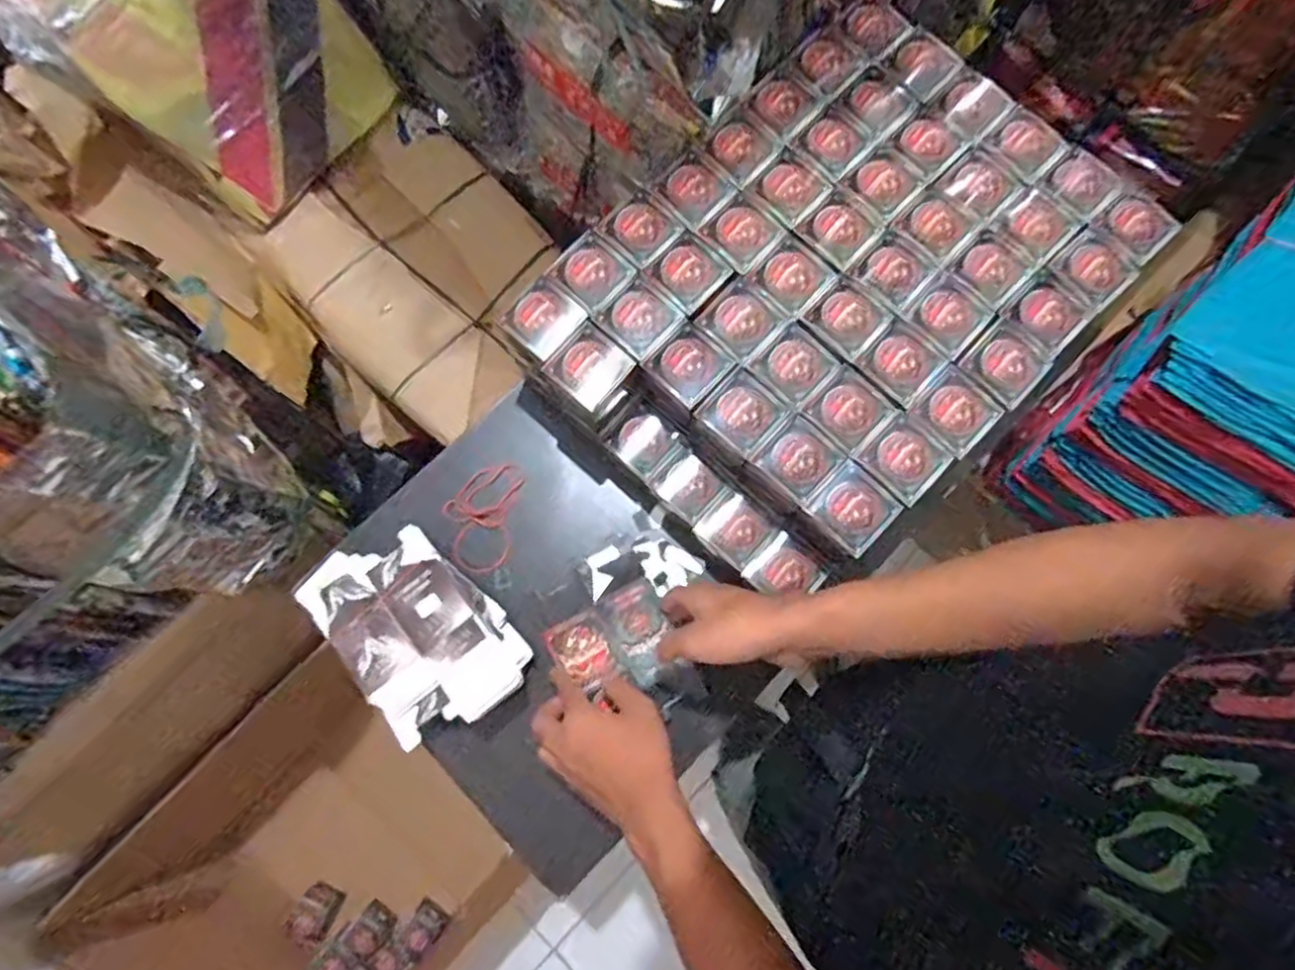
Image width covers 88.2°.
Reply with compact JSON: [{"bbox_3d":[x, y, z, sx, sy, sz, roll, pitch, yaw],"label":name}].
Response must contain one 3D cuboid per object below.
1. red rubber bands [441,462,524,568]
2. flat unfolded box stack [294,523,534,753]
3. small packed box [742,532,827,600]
[{"bbox_3d":[-0.170,0.029,0.677,0.072,0.012,0.112,9,79,3],"label":"red rubber bands"},{"bbox_3d":[-0.215,0.131,0.615,0.128,0.056,0.203,-41,80,-6],"label":"flat unfolded box stack"},{"bbox_3d":[0.124,0.079,0.603,0.053,0.026,0.055,-44,81,-7],"label":"small packed box"}]

